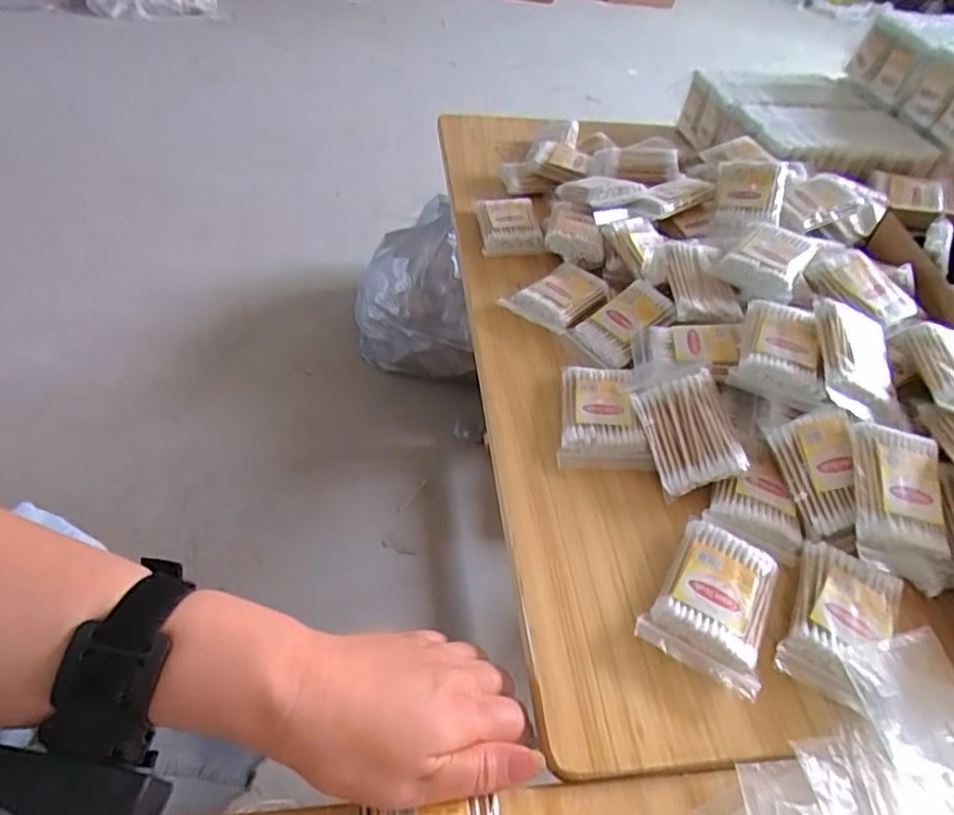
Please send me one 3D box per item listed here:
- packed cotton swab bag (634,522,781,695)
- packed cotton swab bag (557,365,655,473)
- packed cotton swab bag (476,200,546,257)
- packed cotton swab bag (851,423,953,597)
[{"bbox_3d":[0.134,0.107,0.346,0.061,0.014,0.089,25,50,16],"label":"packed cotton swab bag"},{"bbox_3d":[0.088,0.004,0.434,0.058,0.015,0.089,5,47,-2],"label":"packed cotton swab bag"},{"bbox_3d":[0.032,-0.178,0.601,0.058,0.013,0.085,0,47,-6],"label":"packed cotton swab bag"},{"bbox_3d":[0.258,0.058,0.372,0.057,0.016,0.094,10,71,-6],"label":"packed cotton swab bag"}]

